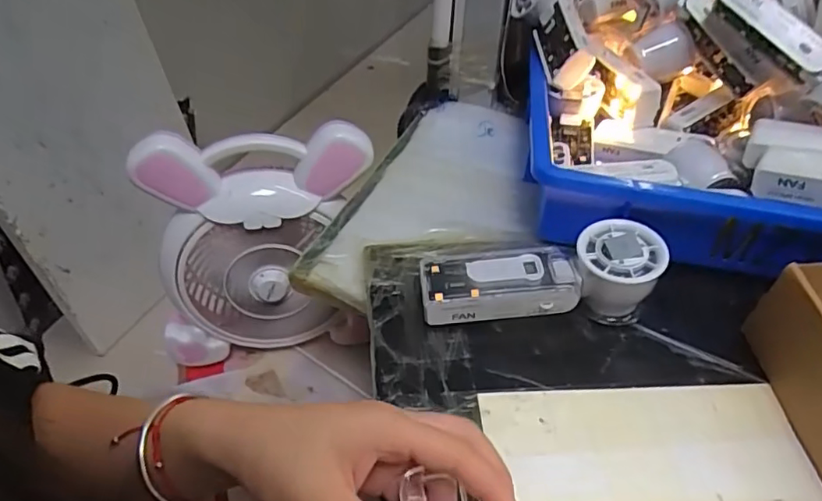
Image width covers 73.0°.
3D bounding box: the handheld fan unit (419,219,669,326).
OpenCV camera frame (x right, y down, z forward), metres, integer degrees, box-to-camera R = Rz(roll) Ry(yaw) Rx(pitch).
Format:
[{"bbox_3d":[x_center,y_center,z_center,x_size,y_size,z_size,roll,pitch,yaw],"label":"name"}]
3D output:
[{"bbox_3d":[0.087,0.019,0.390,0.162,0.060,0.051,0,42,-4],"label":"handheld fan unit"}]

